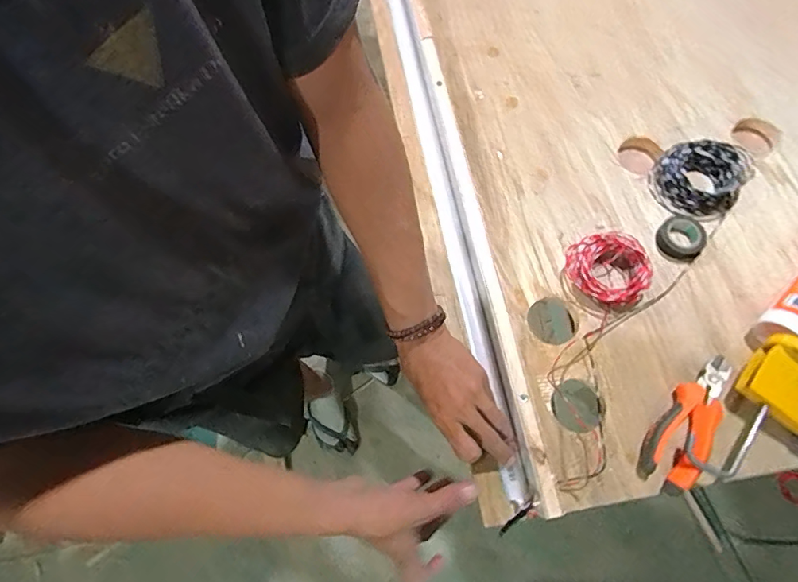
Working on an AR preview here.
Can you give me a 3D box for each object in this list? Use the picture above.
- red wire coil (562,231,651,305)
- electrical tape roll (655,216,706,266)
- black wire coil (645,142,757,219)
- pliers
[{"bbox_3d":[0.243,-0.024,0.541,0.083,0.031,0.083,-1,66,2],"label":"red wire coil"},{"bbox_3d":[0.339,-0.062,0.559,0.056,0.013,0.053,-1,66,2],"label":"electrical tape roll"},{"bbox_3d":[0.369,-0.140,0.575,0.097,0.041,0.094,-1,66,2],"label":"black wire coil"},{"bbox_3d":[0.300,0.134,0.479,0.049,0.022,0.148,34,72,16],"label":"pliers"}]

